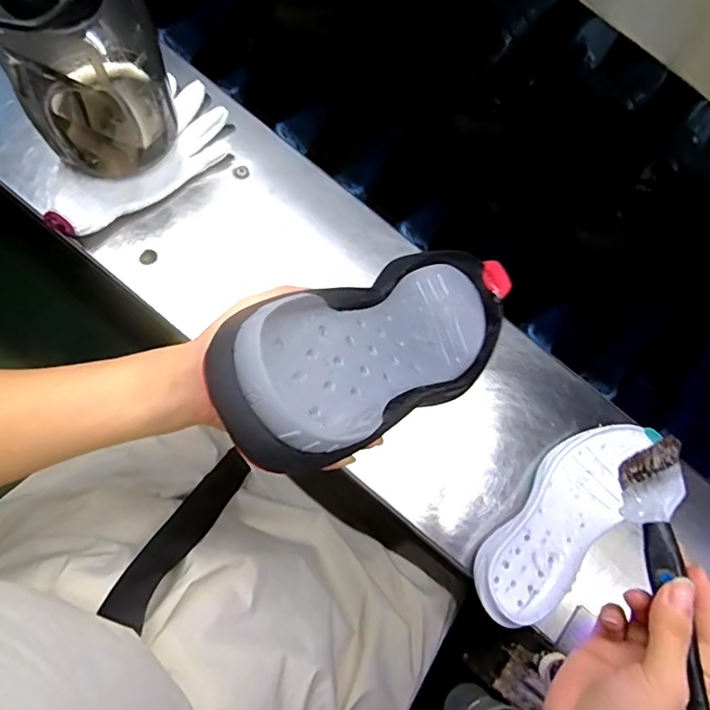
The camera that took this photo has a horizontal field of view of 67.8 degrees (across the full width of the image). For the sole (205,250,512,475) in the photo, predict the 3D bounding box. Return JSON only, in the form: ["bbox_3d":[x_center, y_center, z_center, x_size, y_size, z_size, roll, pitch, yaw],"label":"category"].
[{"bbox_3d":[0.034,-0.012,0.397,0.108,0.050,0.327,52,39,10],"label":"sole"}]

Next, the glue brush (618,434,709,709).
[{"bbox_3d":[0.178,0.132,0.294,0.031,0.019,0.174,5,61,-1],"label":"glue brush"}]

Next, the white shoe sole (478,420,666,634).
[{"bbox_3d":[0.204,0.153,0.509,0.088,0.047,0.225,40,78,8],"label":"white shoe sole"}]

